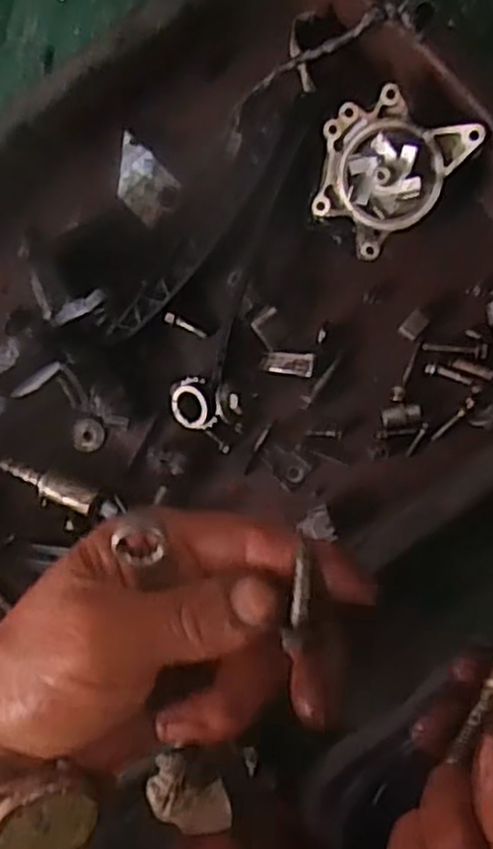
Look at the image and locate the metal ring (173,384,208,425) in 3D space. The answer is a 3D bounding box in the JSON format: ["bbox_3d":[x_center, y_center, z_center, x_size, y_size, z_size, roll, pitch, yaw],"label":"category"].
[{"bbox_3d":[-0.047,-0.014,0.616,0.036,0.007,0.034,13,113,31],"label":"metal ring"}]

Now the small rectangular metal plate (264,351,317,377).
[{"bbox_3d":[0.034,-0.049,0.608,0.041,0.005,0.018,7,88,24],"label":"small rectangular metal plate"}]

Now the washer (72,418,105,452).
[{"bbox_3d":[-0.135,0.009,0.641,0.027,0.006,0.030,13,98,1],"label":"washer"}]

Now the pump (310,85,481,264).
[{"bbox_3d":[0.102,-0.191,0.561,0.096,0.055,0.111,39,119,9],"label":"pump"}]

